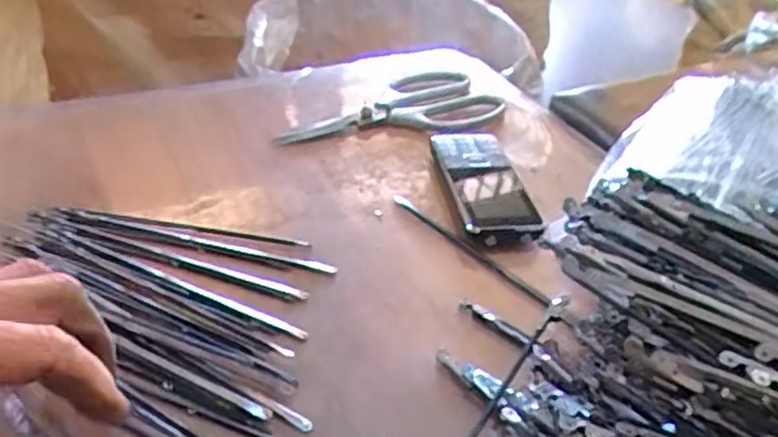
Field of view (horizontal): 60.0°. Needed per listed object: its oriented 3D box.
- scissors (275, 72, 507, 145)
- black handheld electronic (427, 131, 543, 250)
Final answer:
[{"bbox_3d":[-0.004,-0.092,0.557,0.187,0.016,0.093,-13,39,-23],"label":"scissors"},{"bbox_3d":[0.065,-0.027,0.472,0.052,0.020,0.128,-1,36,-8],"label":"black handheld electronic"}]

